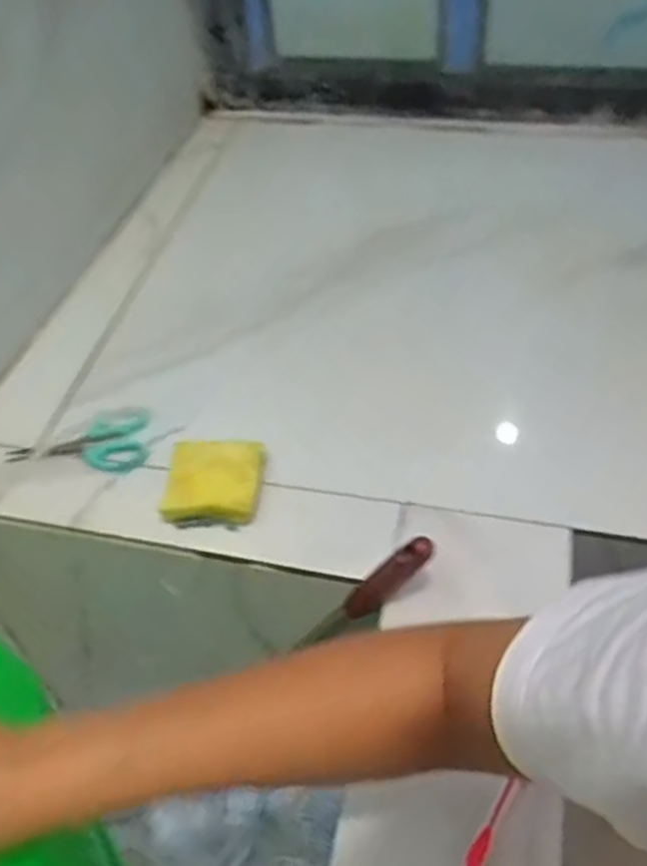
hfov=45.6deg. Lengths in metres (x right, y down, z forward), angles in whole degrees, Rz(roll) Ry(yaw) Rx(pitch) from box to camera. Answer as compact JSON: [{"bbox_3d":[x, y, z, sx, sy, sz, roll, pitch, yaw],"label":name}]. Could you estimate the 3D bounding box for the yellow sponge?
[{"bbox_3d":[-0.087,0.040,0.618,0.077,0.016,0.077,0,49,5],"label":"yellow sponge"}]

